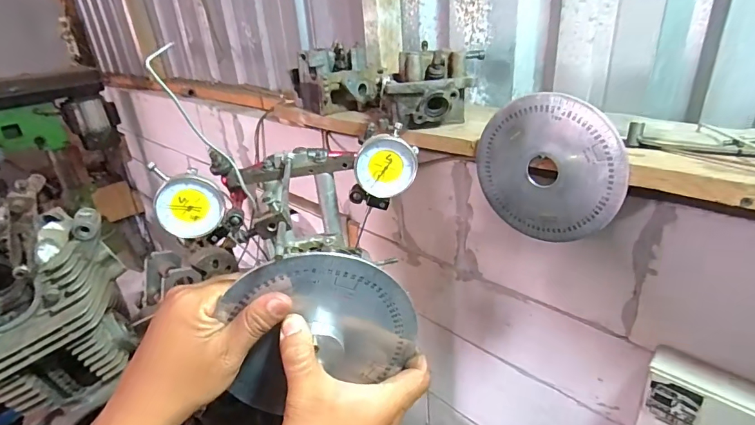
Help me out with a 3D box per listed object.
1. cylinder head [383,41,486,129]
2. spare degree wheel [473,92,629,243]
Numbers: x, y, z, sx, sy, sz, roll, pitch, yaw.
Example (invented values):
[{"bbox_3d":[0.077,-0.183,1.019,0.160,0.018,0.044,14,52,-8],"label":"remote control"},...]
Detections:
[{"bbox_3d":[0.074,-0.171,0.584,0.135,0.090,0.085,1,25,9],"label":"cylinder head"},{"bbox_3d":[0.181,-0.046,0.456,0.158,0.151,0.007,19,33,40],"label":"spare degree wheel"}]

